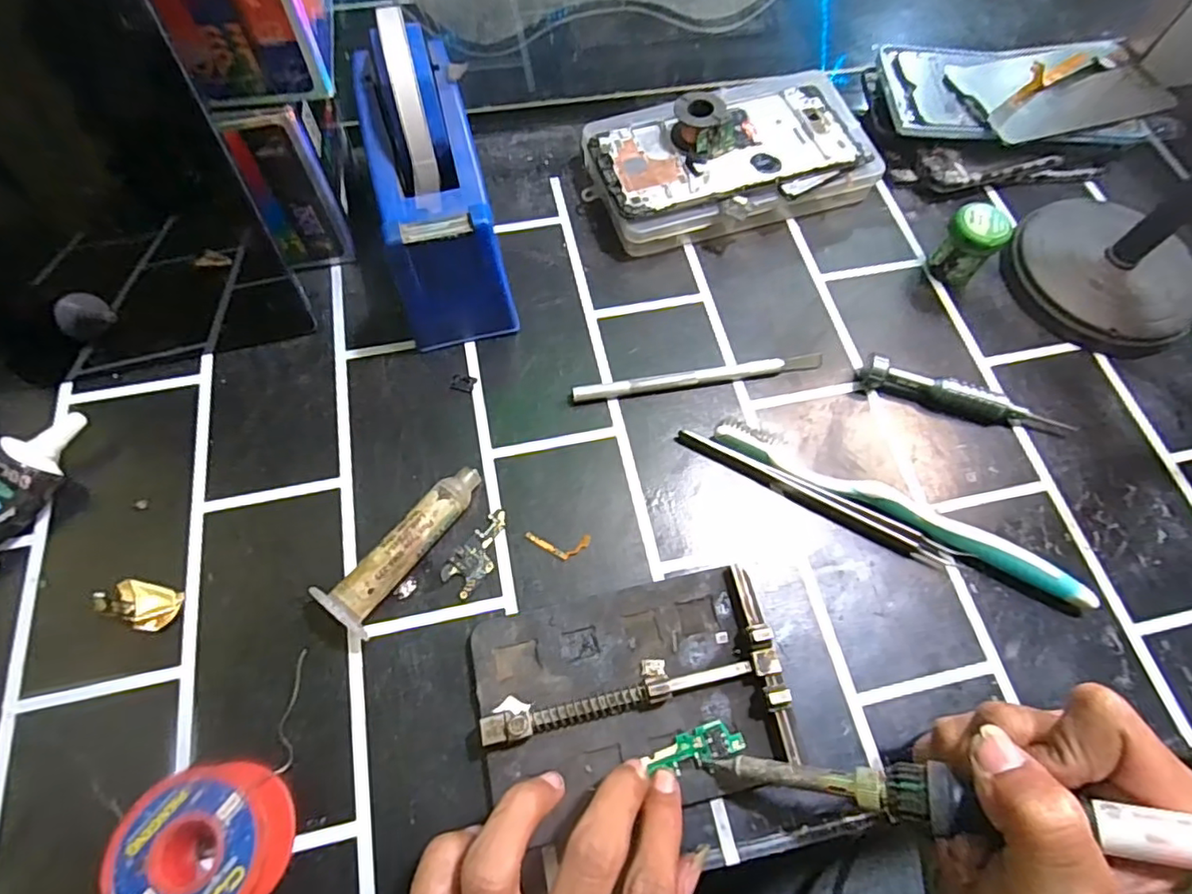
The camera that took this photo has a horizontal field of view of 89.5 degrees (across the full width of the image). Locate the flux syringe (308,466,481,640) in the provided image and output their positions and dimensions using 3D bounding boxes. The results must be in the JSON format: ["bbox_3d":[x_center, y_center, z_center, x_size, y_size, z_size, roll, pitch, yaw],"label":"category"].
[{"bbox_3d":[-0.084,0.046,0.277,0.025,0.020,0.086,39,70,14],"label":"flux syringe"}]

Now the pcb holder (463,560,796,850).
[{"bbox_3d":[0.015,0.103,0.253,0.123,0.020,0.086,-11,66,-7],"label":"pcb holder"}]

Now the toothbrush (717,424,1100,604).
[{"bbox_3d":[0.147,0.027,0.297,0.184,0.012,0.022,25,67,9],"label":"toothbrush"}]

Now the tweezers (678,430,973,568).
[{"bbox_3d":[0.110,0.027,0.300,0.144,0.007,0.012,25,67,9],"label":"tweezers"}]

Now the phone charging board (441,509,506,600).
[{"bbox_3d":[-0.055,0.050,0.286,0.018,0.004,0.042,36,69,13],"label":"phone charging board"}]

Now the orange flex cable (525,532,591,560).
[{"bbox_3d":[-0.018,0.047,0.288,0.031,0.004,0.013,3,62,-1],"label":"orange flex cable"}]

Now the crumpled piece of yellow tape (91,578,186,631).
[{"bbox_3d":[-0.205,0.070,0.269,0.032,0.010,0.019,14,66,4],"label":"crumpled piece of yellow tape"}]

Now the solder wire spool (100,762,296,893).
[{"bbox_3d":[-0.145,0.149,0.223,0.051,0.028,0.053,1,65,-2],"label":"solder wire spool"}]

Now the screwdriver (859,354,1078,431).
[{"bbox_3d":[0.198,-0.025,0.322,0.108,0.017,0.012,17,66,6],"label":"screwdriver"}]

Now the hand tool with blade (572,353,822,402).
[{"bbox_3d":[0.056,-0.038,0.328,0.138,0.007,0.009,-9,66,-6],"label":"hand tool with blade"}]

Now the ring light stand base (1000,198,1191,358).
[{"bbox_3d":[0.300,-0.102,0.356,0.098,0.029,0.102,-33,71,-16],"label":"ring light stand base"}]

